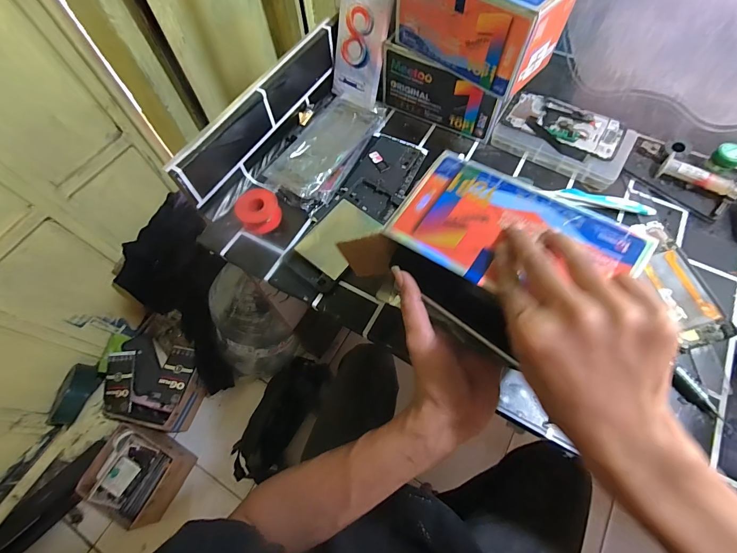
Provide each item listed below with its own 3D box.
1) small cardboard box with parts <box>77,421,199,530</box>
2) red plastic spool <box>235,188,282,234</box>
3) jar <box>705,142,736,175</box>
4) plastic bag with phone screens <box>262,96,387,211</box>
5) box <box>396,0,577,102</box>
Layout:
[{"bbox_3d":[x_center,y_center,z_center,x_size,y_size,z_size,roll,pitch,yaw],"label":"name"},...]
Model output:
[{"bbox_3d":[-0.620,0.531,0.958,0.199,0.133,0.207,18,66,11],"label":"small cardboard box with parts"},{"bbox_3d":[-0.143,-0.088,0.460,0.052,0.029,0.054,-1,64,2],"label":"red plastic spool"},{"bbox_3d":[0.451,-0.148,0.445,0.031,0.025,0.032,-1,64,2],"label":"jar"},{"bbox_3d":[-0.059,-0.185,0.499,0.095,0.029,0.191,23,67,13],"label":"plastic bag with phone screens"},{"bbox_3d":[0.129,-0.311,0.415,0.179,0.097,0.091,38,71,18],"label":"box"}]

